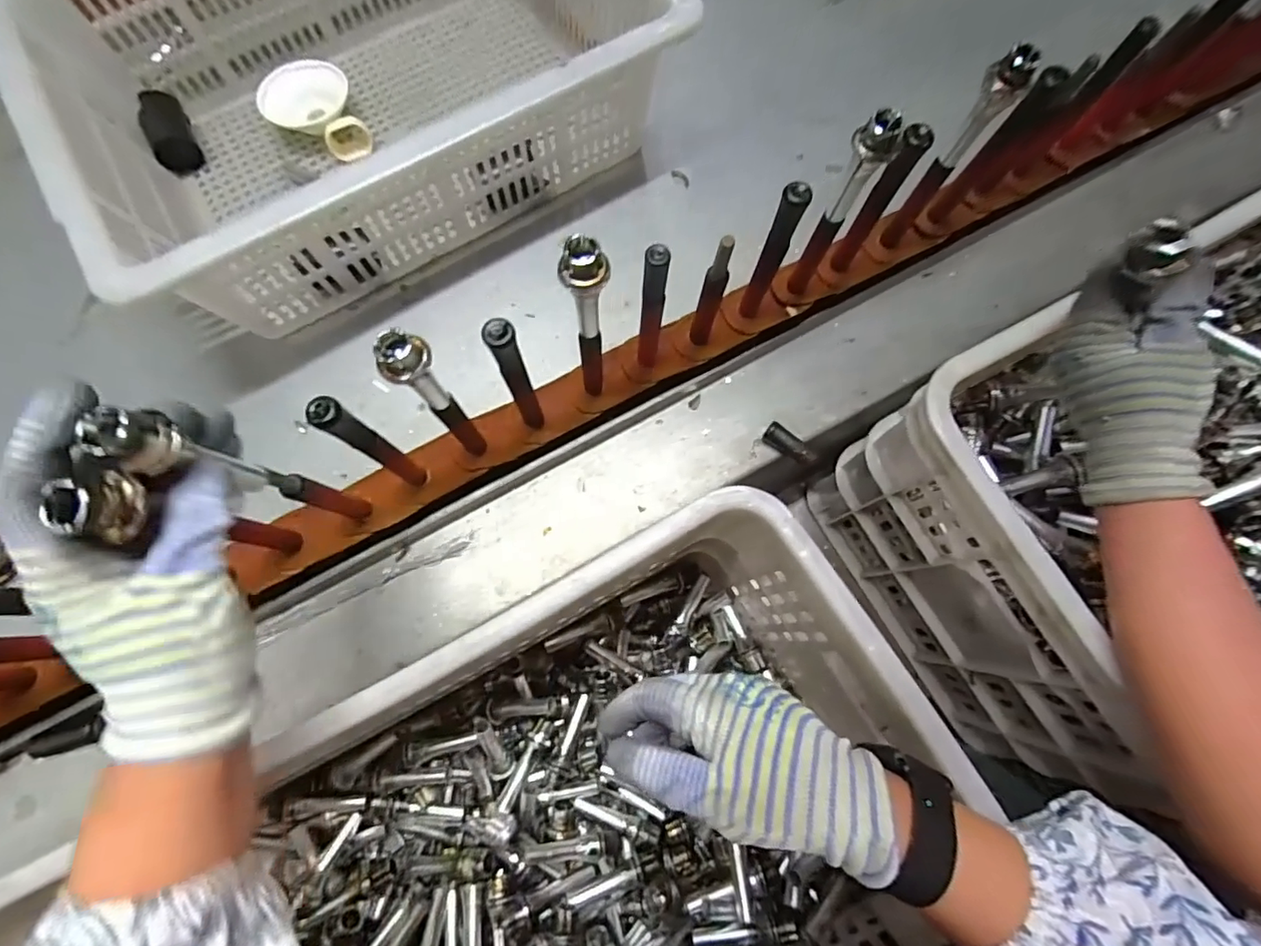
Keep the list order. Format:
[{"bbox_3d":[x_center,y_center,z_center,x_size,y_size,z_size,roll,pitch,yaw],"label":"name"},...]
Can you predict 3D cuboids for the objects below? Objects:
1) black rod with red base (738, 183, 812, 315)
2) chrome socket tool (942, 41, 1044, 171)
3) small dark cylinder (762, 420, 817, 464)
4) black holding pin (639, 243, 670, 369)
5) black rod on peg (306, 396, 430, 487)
[{"bbox_3d":[0.106,-0.162,0.416,0.017,0.135,0.013,14,75,3],"label":"black rod with red base"},{"bbox_3d":[0.249,-0.255,0.385,0.023,0.077,0.020,34,77,8],"label":"chrome socket tool"},{"bbox_3d":[0.133,-0.023,0.460,0.045,0.020,0.014,40,78,9],"label":"small dark cylinder"},{"bbox_3d":[0.016,-0.115,0.401,0.016,0.135,0.016,4,75,0],"label":"black holding pin"},{"bbox_3d":[-0.172,-0.015,0.379,0.017,0.157,0.017,0,75,-1],"label":"black rod on peg"}]

